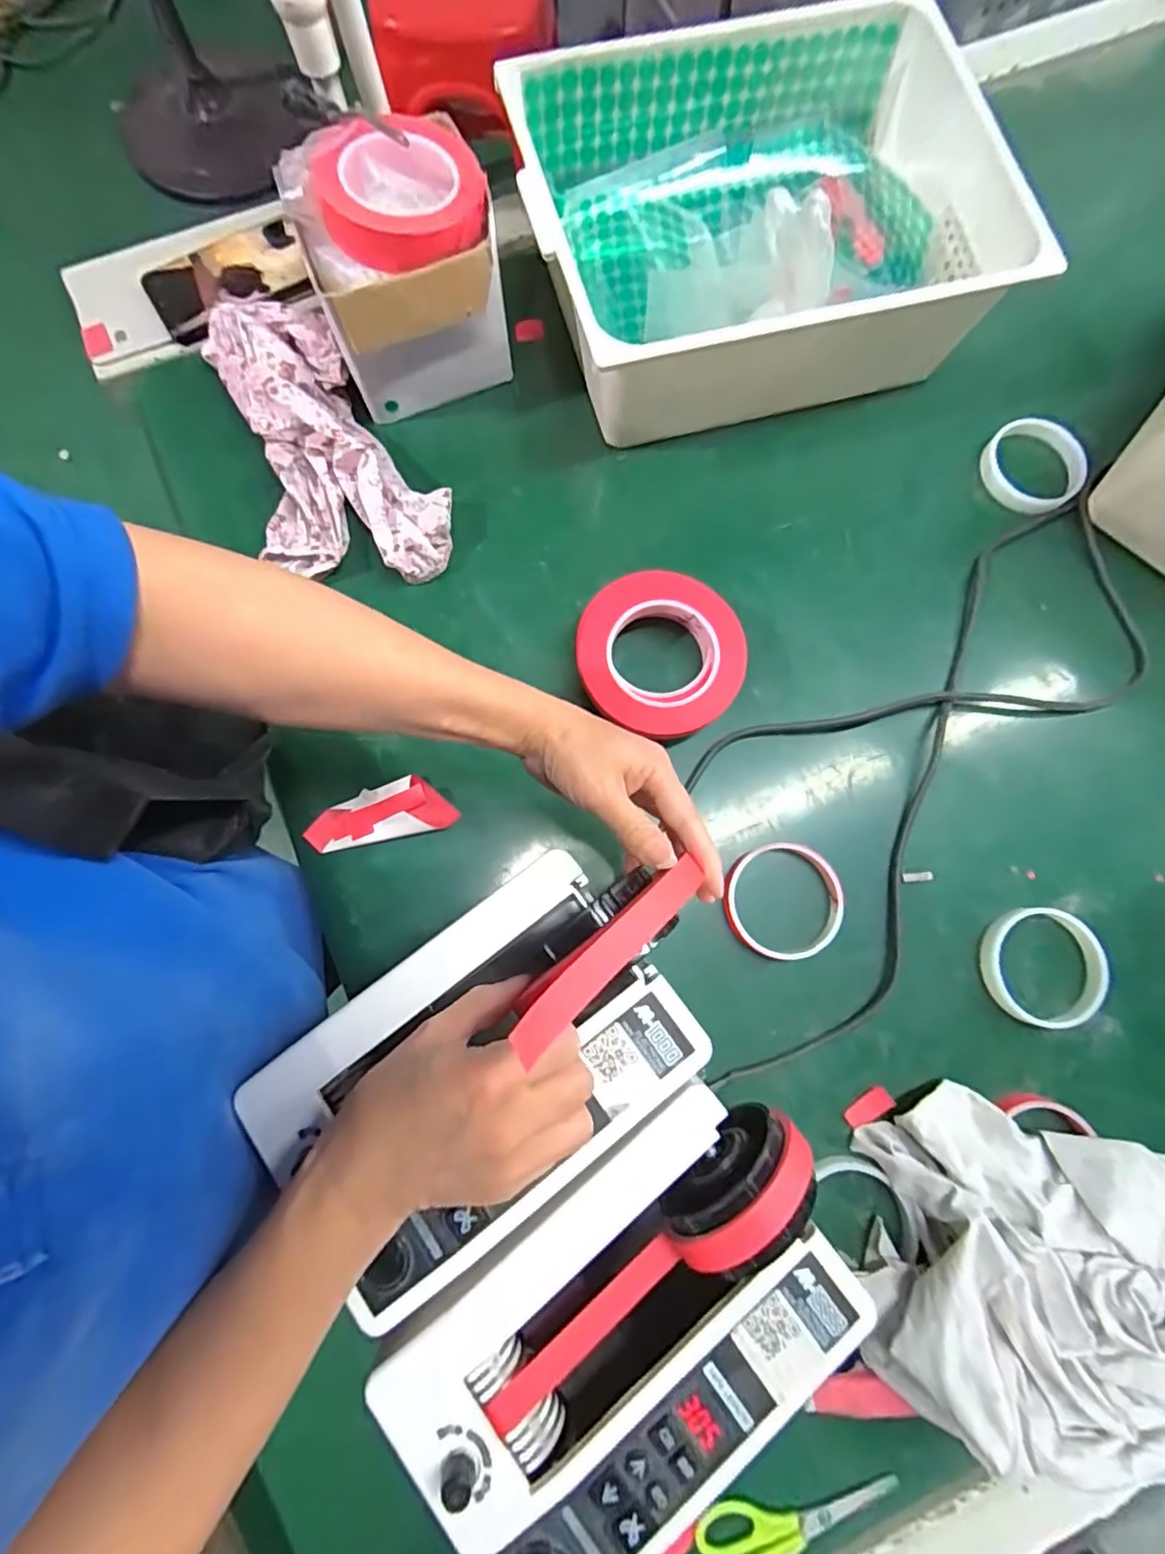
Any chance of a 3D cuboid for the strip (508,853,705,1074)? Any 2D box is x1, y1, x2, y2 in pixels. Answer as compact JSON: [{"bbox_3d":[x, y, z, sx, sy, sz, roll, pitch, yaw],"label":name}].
[{"bbox_3d":[0.014,0.070,0.263,0.019,0.009,0.123,50,47,9],"label":"strip"}]

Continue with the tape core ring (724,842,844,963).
[{"bbox_3d":[0.149,0.092,0.462,0.087,0.009,0.083,0,78,-1],"label":"tape core ring"}]

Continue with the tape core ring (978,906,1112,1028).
[{"bbox_3d":[0.333,0.138,0.454,0.078,0.019,0.085,0,78,-1],"label":"tape core ring"}]

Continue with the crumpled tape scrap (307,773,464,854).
[{"bbox_3d":[-0.152,0.027,0.469,0.109,0.020,0.043,-10,78,-3],"label":"crumpled tape scrap"}]

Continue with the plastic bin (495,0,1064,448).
[{"bbox_3d":[0.160,-0.450,0.511,0.391,0.140,0.283,-14,79,-4],"label":"plastic bin"}]

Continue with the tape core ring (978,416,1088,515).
[{"bbox_3d":[0.394,-0.272,0.545,0.084,0.020,0.077,0,78,-1],"label":"tape core ring"}]

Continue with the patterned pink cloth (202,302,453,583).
[{"bbox_3d":[-0.222,-0.275,0.510,0.129,0.054,0.291,-33,80,-8],"label":"patterned pink cloth"}]

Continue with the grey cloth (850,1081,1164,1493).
[{"bbox_3d":[0.303,0.315,0.390,0.237,0.070,0.193,7,78,0],"label":"grey cloth"}]

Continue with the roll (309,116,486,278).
[{"bbox_3d":[-0.125,-0.408,0.442,0.115,0.035,0.107,-25,81,-5],"label":"roll"}]

